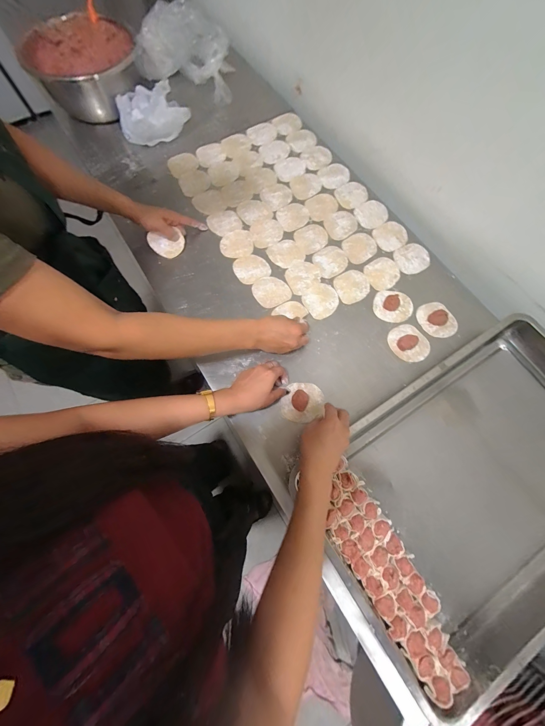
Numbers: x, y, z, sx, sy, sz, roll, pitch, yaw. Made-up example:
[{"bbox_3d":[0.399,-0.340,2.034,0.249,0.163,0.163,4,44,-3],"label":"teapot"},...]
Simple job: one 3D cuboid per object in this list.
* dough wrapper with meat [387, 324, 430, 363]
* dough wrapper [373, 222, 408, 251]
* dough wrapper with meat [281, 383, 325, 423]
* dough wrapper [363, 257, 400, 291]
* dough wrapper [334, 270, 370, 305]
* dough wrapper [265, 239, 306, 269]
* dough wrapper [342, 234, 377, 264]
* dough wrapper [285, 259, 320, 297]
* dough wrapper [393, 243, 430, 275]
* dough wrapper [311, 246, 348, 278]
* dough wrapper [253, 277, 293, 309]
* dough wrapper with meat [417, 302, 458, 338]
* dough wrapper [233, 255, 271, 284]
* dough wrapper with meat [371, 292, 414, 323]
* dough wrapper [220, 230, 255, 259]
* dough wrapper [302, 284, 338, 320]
[{"bbox_3d":[0.287,-0.042,0.581,0.074,0.009,0.083,-34,77,-10],"label":"dough wrapper with meat"},{"bbox_3d":[0.287,-0.308,0.671,0.085,0.005,0.071,-30,76,-9],"label":"dough wrapper"},{"bbox_3d":[0.059,0.075,0.531,0.080,0.017,0.075,-1,73,-1],"label":"dough wrapper with meat"},{"bbox_3d":[0.255,-0.206,0.634,0.081,0.004,0.075,0,73,-1],"label":"dough wrapper"},{"bbox_3d":[0.181,-0.174,0.623,0.080,0.004,0.076,0,73,-1],"label":"dough wrapper"},{"bbox_3d":[0.032,-0.257,0.649,0.077,0.004,0.071,-31,76,-9],"label":"dough wrapper"},{"bbox_3d":[0.208,-0.274,0.656,0.081,0.004,0.072,-27,75,-9],"label":"dough wrapper"},{"bbox_3d":[0.067,-0.198,0.628,0.082,0.004,0.074,-38,77,-11],"label":"dough wrapper"},{"bbox_3d":[0.329,-0.246,0.651,0.089,0.004,0.074,-26,75,-8],"label":"dough wrapper"},{"bbox_3d":[0.137,-0.238,0.644,0.078,0.004,0.073,0,73,-1],"label":"dough wrapper"},{"bbox_3d":[-0.003,-0.161,0.616,0.077,0.004,0.075,0,73,-1],"label":"dough wrapper"},{"bbox_3d":[0.355,-0.094,0.598,0.069,0.012,0.083,-20,75,-7],"label":"dough wrapper with meat"},{"bbox_3d":[-0.049,-0.218,0.636,0.078,0.006,0.073,0,73,-1],"label":"dough wrapper"},{"bbox_3d":[0.265,-0.124,0.606,0.082,0.013,0.073,14,74,3],"label":"dough wrapper with meat"},{"bbox_3d":[-0.083,-0.280,0.653,0.081,0.005,0.074,0,73,-1],"label":"dough wrapper"},{"bbox_3d":[0.108,-0.139,0.610,0.079,0.004,0.075,0,73,-1],"label":"dough wrapper"}]

